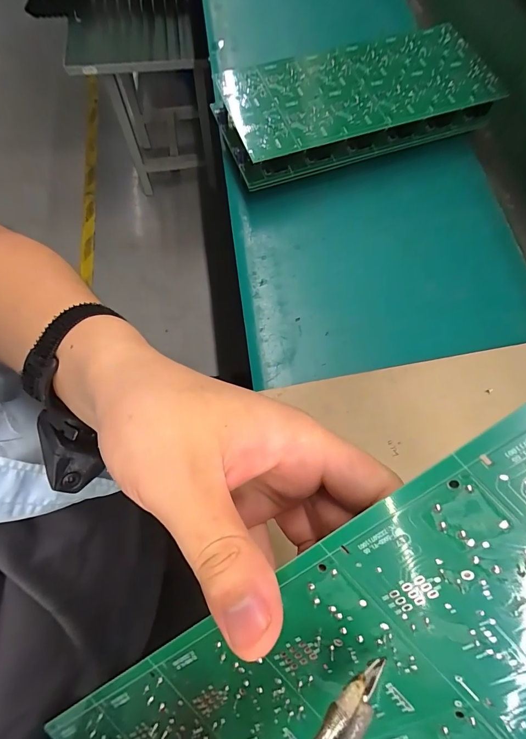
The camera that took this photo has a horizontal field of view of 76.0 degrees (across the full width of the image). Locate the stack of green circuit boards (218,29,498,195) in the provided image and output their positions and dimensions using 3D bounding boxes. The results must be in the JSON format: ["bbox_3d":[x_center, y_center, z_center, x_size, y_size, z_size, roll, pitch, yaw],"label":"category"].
[{"bbox_3d":[0.098,-0.298,0.379,0.296,0.050,0.136,-17,73,-7],"label":"stack of green circuit boards"}]

